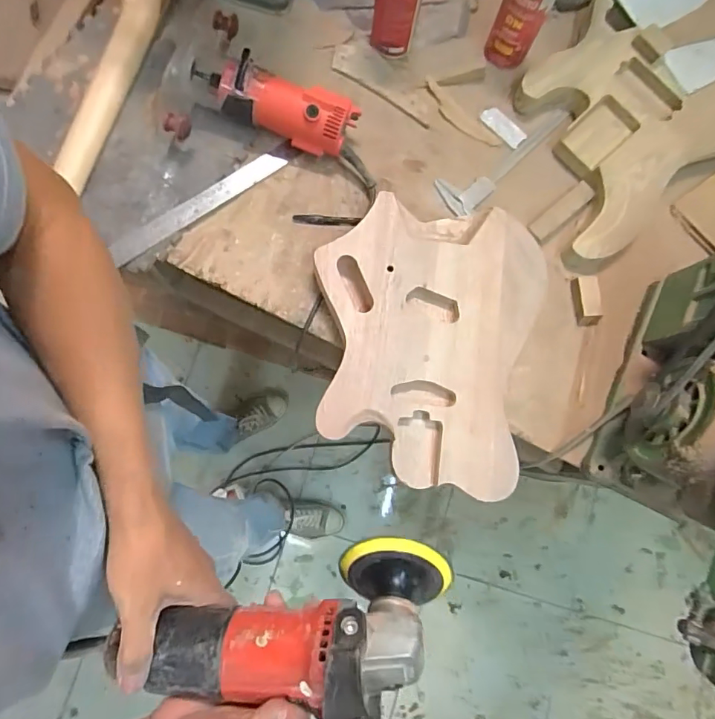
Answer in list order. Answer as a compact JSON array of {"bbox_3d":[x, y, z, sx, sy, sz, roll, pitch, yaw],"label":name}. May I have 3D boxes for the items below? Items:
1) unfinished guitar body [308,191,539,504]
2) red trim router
[{"bbox_3d":[0.089,-0.031,0.609,0.280,0.054,0.367,11,81,-2],"label":"unfinished guitar body"},{"bbox_3d":[-0.113,-0.358,0.645,0.222,0.086,0.080,23,81,0],"label":"red trim router"}]

